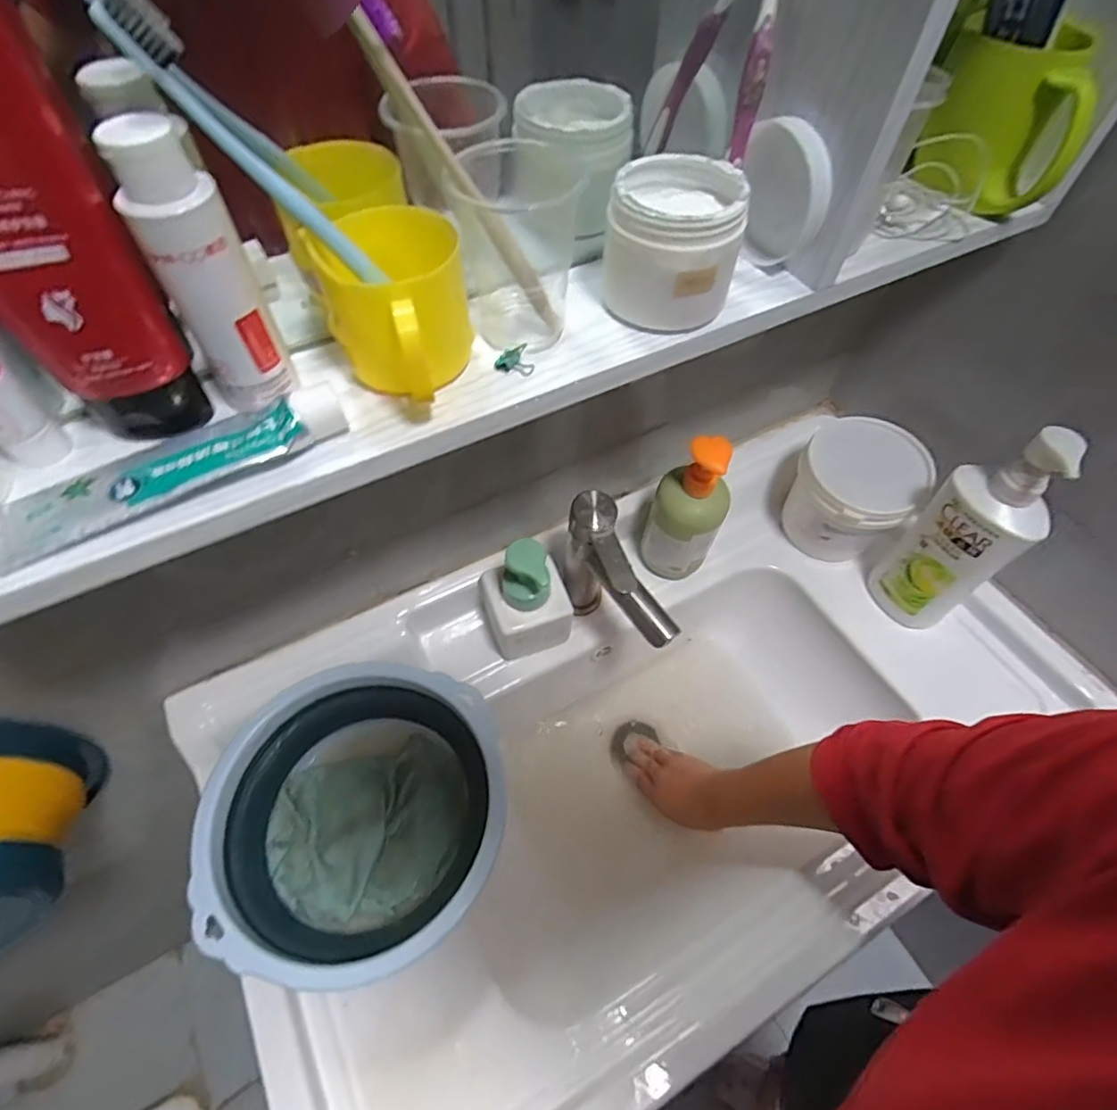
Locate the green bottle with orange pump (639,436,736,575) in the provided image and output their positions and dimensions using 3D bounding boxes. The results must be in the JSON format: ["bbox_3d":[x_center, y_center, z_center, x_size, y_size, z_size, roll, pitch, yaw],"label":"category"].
[{"bbox_3d":[0.134,-0.051,0.598,0.072,0.178,0.070,22,59,13],"label":"green bottle with orange pump"}]

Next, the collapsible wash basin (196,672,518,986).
[{"bbox_3d":[-0.157,0.215,0.489,0.216,0.089,0.216,1,56,-1],"label":"collapsible wash basin"}]

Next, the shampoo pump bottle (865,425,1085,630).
[{"bbox_3d":[0.385,-0.018,0.559,0.061,0.250,0.087,-38,65,-23],"label":"shampoo pump bottle"}]

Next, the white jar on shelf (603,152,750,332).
[{"bbox_3d":[0.069,-0.184,0.349,0.073,0.065,0.077,1,56,-1],"label":"white jar on shelf"}]

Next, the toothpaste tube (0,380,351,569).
[{"bbox_3d":[-0.188,-0.045,0.284,0.166,0.026,0.045,-28,61,-18],"label":"toothpaste tube"}]

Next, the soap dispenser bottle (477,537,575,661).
[{"bbox_3d":[-0.033,0.038,0.577,0.084,0.149,0.070,-12,58,-9],"label":"soap dispenser bottle"}]

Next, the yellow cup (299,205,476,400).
[{"bbox_3d":[-0.080,-0.127,0.306,0.074,0.069,0.104,-19,59,-13],"label":"yellow cup"}]

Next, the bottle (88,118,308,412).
[{"bbox_3d":[-0.157,-0.122,0.267,0.038,0.121,0.031,-28,61,-18],"label":"bottle"}]

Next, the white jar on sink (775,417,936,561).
[{"bbox_3d":[0.319,-0.059,0.663,0.122,0.142,0.118,1,56,-1],"label":"white jar on sink"}]

